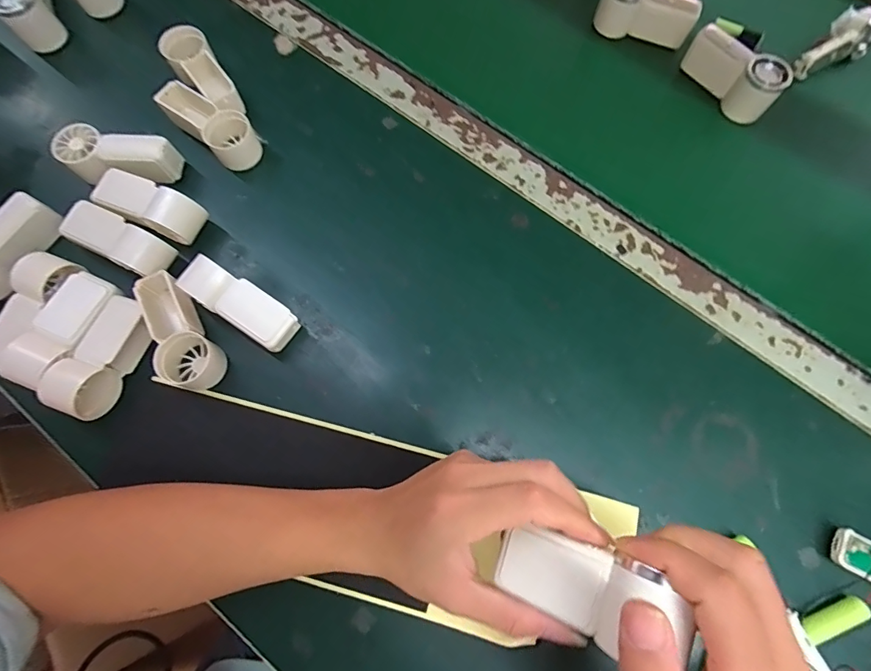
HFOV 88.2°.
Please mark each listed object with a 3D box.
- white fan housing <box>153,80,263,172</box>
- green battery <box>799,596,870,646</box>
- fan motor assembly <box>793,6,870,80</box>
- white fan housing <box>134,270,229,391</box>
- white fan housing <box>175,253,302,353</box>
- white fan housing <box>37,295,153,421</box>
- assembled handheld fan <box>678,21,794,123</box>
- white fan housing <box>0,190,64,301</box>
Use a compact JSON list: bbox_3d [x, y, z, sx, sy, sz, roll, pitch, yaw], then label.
[{"bbox_3d":[-0.201,-0.191,0.396,0.094,0.031,0.043,42,78,10],"label":"white fan housing"},{"bbox_3d":[0.267,0.191,0.302,0.047,0.011,0.015,-21,75,-7],"label":"green battery"},{"bbox_3d":[0.398,-0.288,0.451,0.087,0.029,0.041,-35,76,4],"label":"fan motor assembly"},{"bbox_3d":[-0.196,0.001,0.341,0.041,0.030,0.090,-32,77,-9],"label":"white fan housing"},{"bbox_3d":[-0.150,-0.023,0.349,0.087,0.035,0.032,32,76,8],"label":"white fan housing"},{"bbox_3d":[-0.244,0.015,0.331,0.035,0.032,0.088,20,75,5],"label":"white fan housing"},{"bbox_3d":[0.286,-0.252,0.433,0.032,0.042,0.094,-41,78,-11],"label":"assembled handheld fan"},{"bbox_3d":[-0.334,-0.068,0.348,0.033,0.031,0.087,35,76,9],"label":"white fan housing"}]

